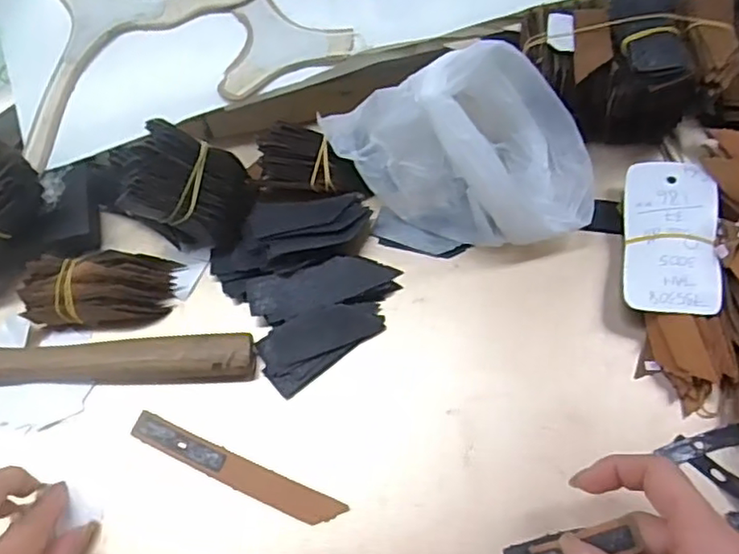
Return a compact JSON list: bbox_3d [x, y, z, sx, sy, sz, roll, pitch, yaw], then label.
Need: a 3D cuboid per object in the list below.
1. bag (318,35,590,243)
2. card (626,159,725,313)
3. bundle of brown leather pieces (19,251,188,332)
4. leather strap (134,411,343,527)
[{"bbox_3d":[0.058,-0.075,0.374,0.153,0.091,0.101,-11,64,-4],"label":"bag"},{"bbox_3d":[0.182,-0.025,0.377,0.052,0.006,0.101,4,65,14],"label":"card"},{"bbox_3d":[-0.162,0.007,0.379,0.082,0.031,0.039,-5,63,-1],"label":"bundle of brown leather pieces"},{"bbox_3d":[-0.074,0.105,0.341,0.124,0.004,0.017,21,66,12],"label":"leather strap"}]

